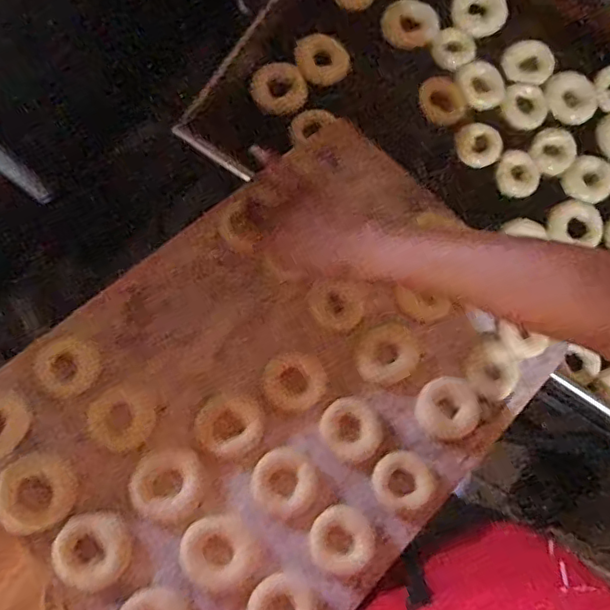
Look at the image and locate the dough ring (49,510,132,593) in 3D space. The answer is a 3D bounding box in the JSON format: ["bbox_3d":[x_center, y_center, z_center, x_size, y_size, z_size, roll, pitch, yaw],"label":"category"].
[{"bbox_3d":[-0.204,0.235,0.552,0.069,0.017,0.064,0,78,-2],"label":"dough ring"}]

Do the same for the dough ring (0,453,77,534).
[{"bbox_3d":[-0.264,0.183,0.562,0.071,0.015,0.070,0,78,-2],"label":"dough ring"}]

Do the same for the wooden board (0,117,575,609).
[{"bbox_3d":[-0.014,0.078,0.637,0.414,0.026,0.583,44,71,6],"label":"wooden board"}]

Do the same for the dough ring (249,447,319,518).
[{"bbox_3d":[-0.021,0.188,0.607,0.066,0.011,0.068,0,78,-2],"label":"dough ring"}]

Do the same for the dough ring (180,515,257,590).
[{"bbox_3d":[-0.086,0.246,0.574,0.073,0.015,0.063,17,78,2],"label":"dough ring"}]

